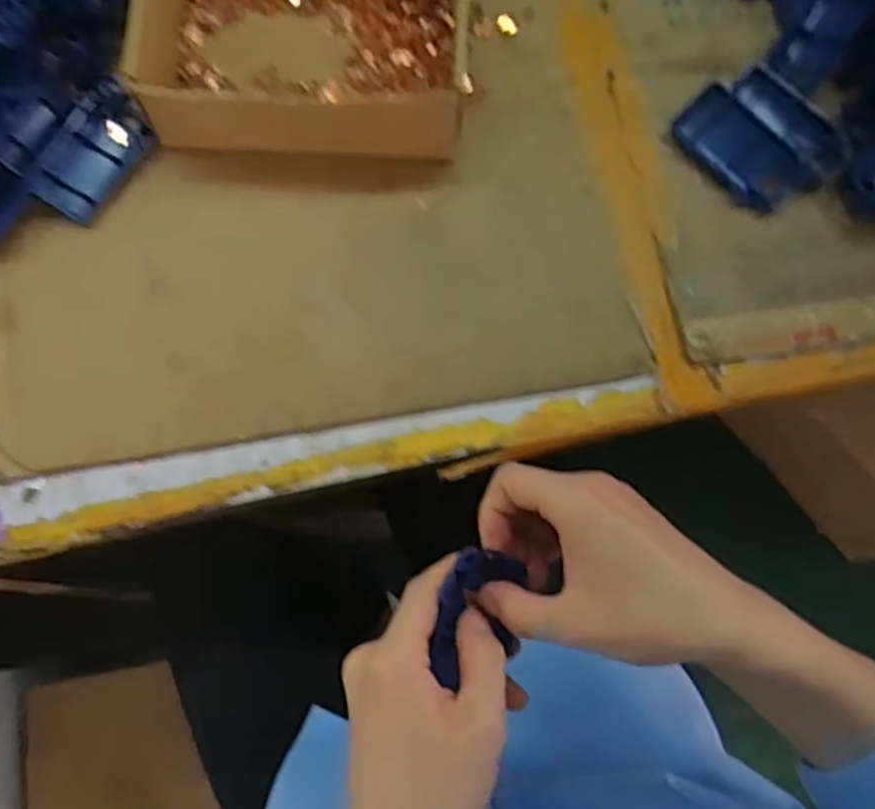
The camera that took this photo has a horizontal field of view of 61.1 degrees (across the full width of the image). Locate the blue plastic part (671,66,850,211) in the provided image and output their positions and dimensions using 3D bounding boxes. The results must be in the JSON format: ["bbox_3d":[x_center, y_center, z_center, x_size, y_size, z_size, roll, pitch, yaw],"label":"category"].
[{"bbox_3d":[0.231,-0.188,0.524,0.086,0.021,0.098,-36,78,-11],"label":"blue plastic part"}]

